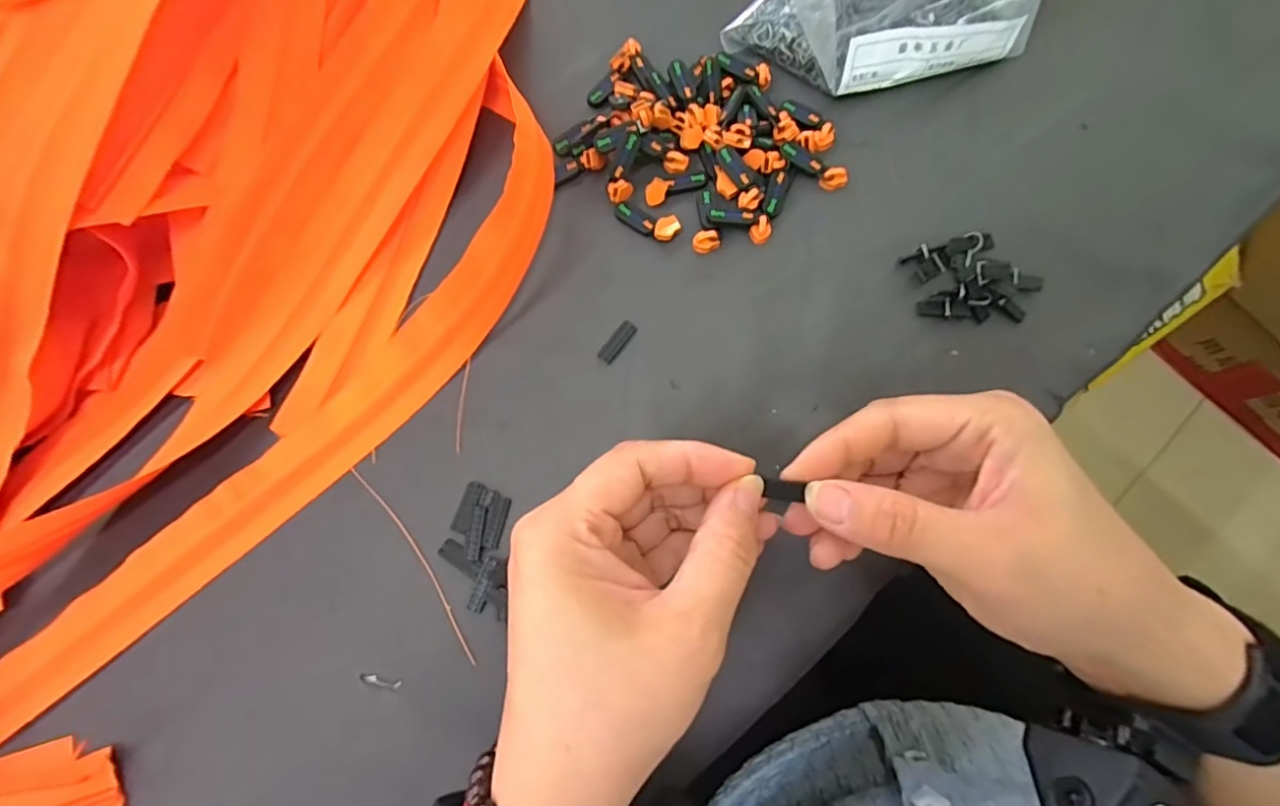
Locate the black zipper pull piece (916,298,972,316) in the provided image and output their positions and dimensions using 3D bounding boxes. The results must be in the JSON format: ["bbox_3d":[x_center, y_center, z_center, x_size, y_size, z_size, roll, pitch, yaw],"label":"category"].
[{"bbox_3d":[0.155,-0.049,0.284,0.024,0.005,0.008,2,76,22],"label":"black zipper pull piece"}]

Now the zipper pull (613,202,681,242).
[{"bbox_3d":[0.003,-0.098,0.298,0.037,0.006,0.014,22,78,6],"label":"zipper pull"}]

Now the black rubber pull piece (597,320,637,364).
[{"bbox_3d":[-0.011,-0.032,0.285,0.009,0.004,0.024,38,80,9],"label":"black rubber pull piece"}]

